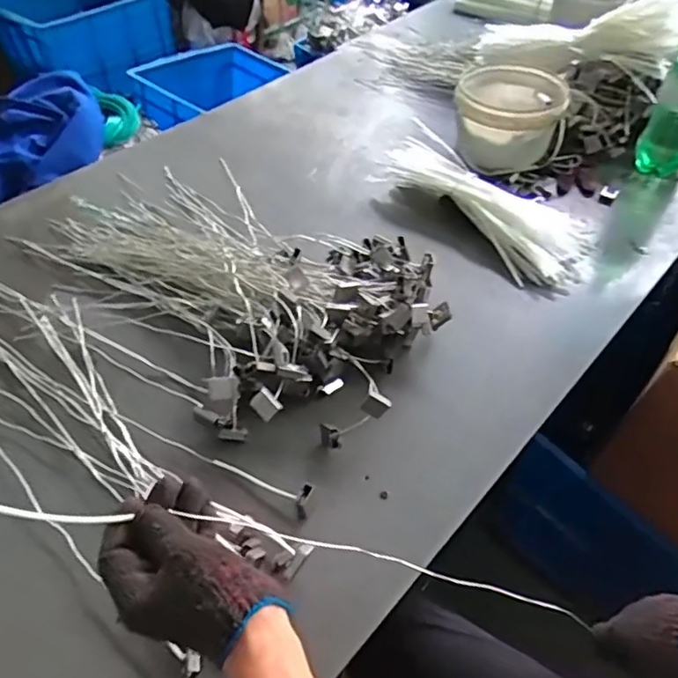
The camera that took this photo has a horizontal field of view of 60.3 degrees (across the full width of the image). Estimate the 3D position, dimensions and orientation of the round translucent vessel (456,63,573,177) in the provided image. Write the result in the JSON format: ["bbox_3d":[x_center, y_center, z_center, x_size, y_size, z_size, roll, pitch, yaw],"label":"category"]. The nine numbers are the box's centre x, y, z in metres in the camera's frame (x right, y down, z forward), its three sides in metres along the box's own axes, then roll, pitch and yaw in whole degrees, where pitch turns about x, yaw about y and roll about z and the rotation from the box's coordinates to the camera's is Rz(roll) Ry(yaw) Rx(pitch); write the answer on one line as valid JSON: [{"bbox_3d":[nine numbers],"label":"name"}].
[{"bbox_3d":[0.338,-0.444,1.179,0.201,0.141,0.224,13,49,11],"label":"round translucent vessel"}]

